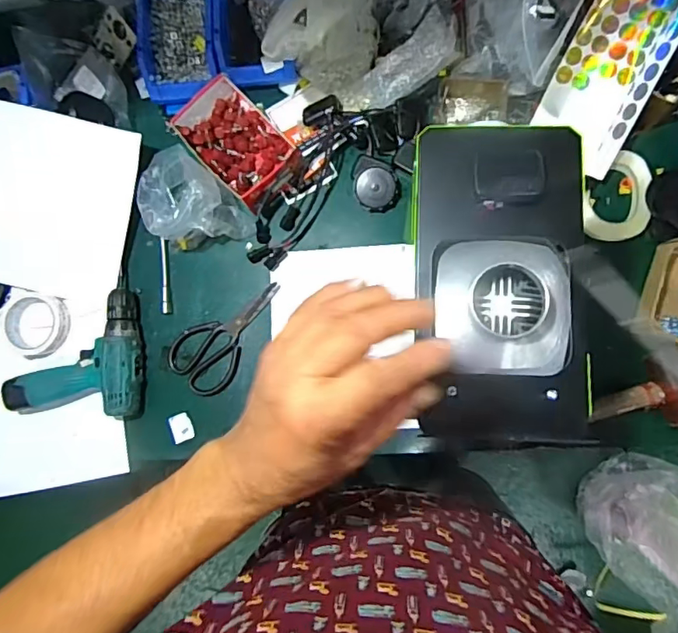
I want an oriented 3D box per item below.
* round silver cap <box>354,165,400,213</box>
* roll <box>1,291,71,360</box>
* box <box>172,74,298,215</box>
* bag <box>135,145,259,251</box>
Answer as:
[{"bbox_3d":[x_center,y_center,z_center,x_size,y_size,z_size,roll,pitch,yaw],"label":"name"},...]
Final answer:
[{"bbox_3d":[0.057,-0.187,0.764,0.059,0.031,0.071,-28,83,1],"label":"round silver cap"},{"bbox_3d":[-0.464,0.011,0.780,0.111,0.031,0.097,14,85,6],"label":"roll"},{"bbox_3d":[-0.150,-0.255,0.766,0.117,0.049,0.186,-44,82,-1],"label":"box"},{"bbox_3d":[-0.219,-0.160,0.738,0.166,0.092,0.113,41,89,7],"label":"bag"}]

